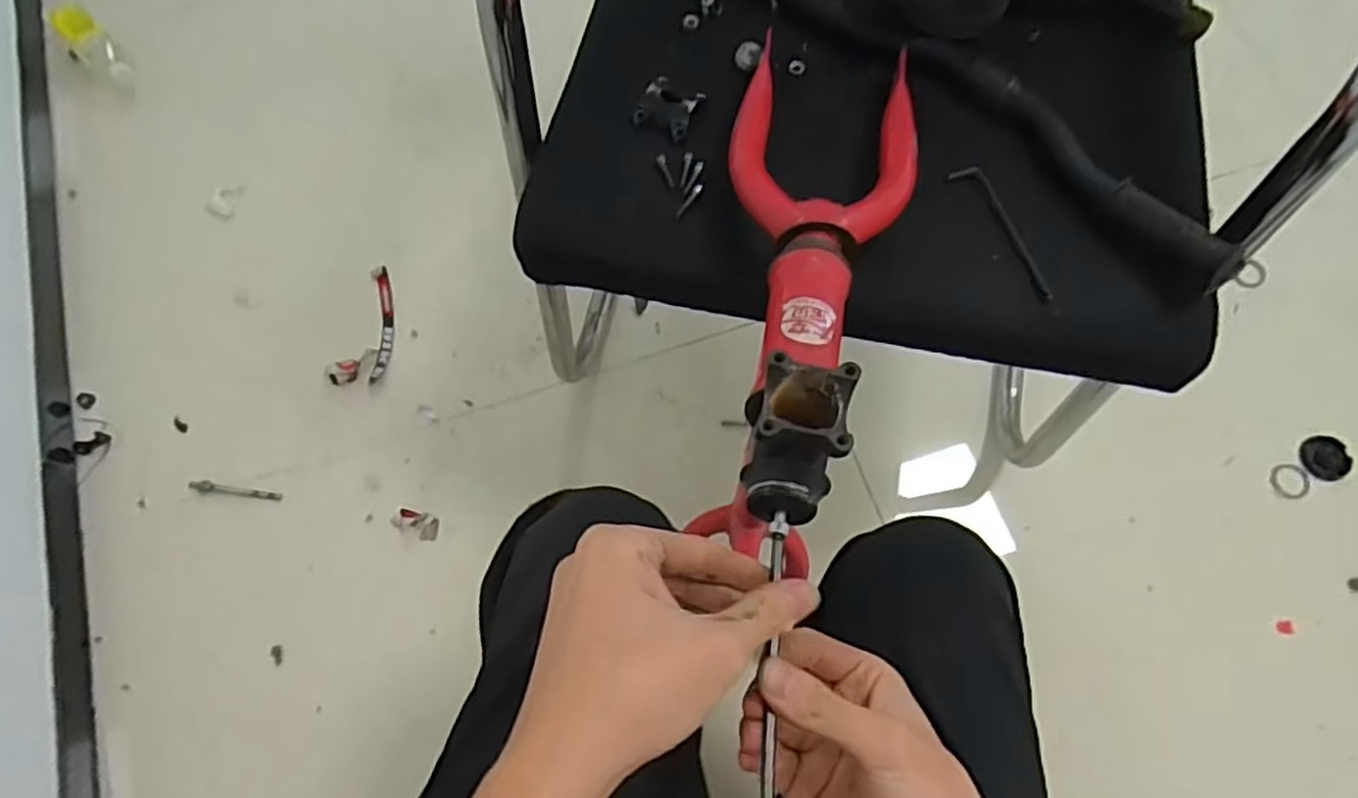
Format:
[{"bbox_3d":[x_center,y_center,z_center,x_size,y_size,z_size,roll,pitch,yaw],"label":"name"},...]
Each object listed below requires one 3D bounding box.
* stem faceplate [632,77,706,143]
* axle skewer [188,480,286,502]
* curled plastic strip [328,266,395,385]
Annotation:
[{"bbox_3d":[-0.007,-0.210,0.550,0.039,0.014,0.041,24,73,8],"label":"stem faceplate"},{"bbox_3d":[-0.544,0.114,0.947,0.117,0.012,0.015,7,73,4],"label":"axle skewer"},{"bbox_3d":[-0.398,-0.095,1.005,0.064,0.021,0.168,12,73,6],"label":"curled plastic strip"}]

